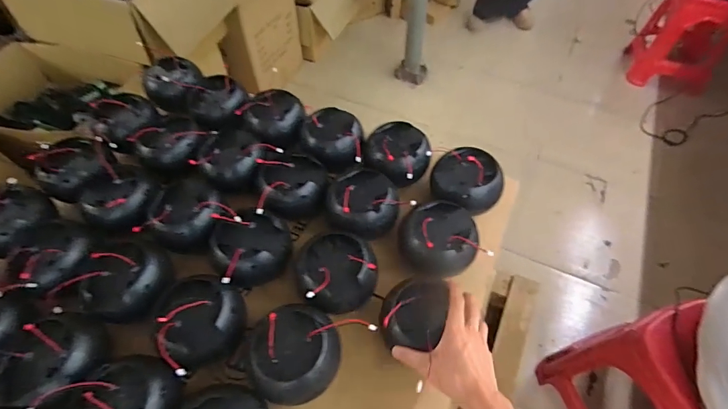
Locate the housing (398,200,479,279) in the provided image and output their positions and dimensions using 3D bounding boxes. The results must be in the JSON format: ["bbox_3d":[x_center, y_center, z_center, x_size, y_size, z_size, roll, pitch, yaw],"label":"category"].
[{"bbox_3d":[0.129,0.057,0.639,0.126,0.070,0.116,-1,55,1],"label":"housing"}]

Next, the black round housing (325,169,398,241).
[{"bbox_3d":[0.002,-0.008,0.697,0.118,0.066,0.116,-1,55,1],"label":"black round housing"}]

